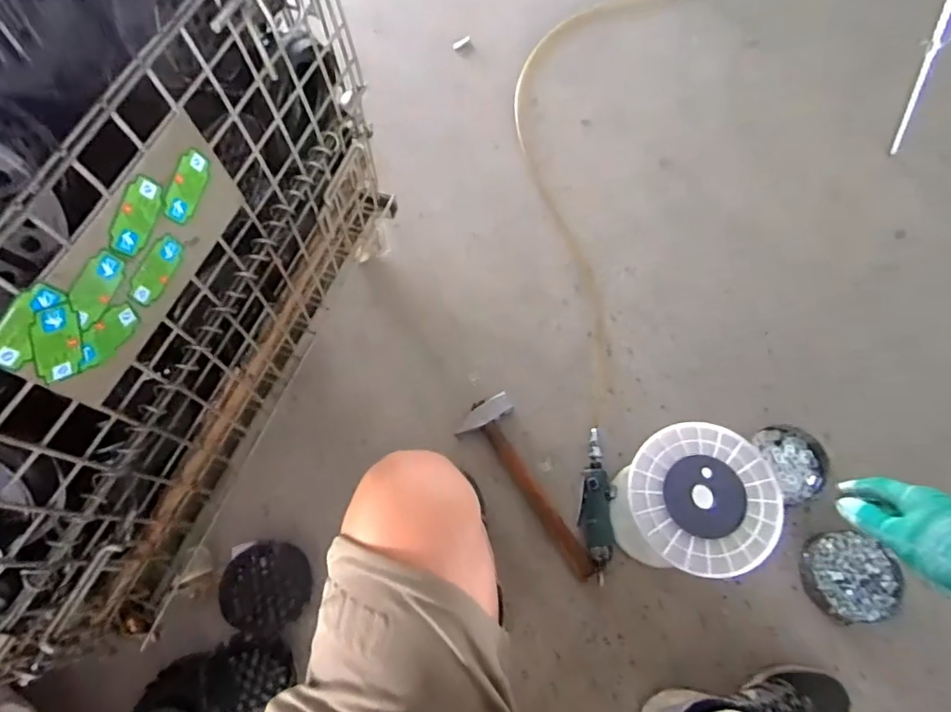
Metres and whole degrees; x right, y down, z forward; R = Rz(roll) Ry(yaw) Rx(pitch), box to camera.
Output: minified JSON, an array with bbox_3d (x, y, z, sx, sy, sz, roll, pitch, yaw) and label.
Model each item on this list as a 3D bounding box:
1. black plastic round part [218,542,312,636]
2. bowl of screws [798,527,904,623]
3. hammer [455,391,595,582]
[{"bbox_3d":[-0.331,0.366,0.850,0.132,0.021,0.132,13,48,-15],"label":"black plastic round part"},{"bbox_3d":[0.587,0.346,0.843,0.130,0.053,0.131,-9,68,-1],"label":"bowl of screws"},{"bbox_3d":[0.091,0.222,0.918,0.108,0.033,0.336,-30,70,-9],"label":"hammer"}]

